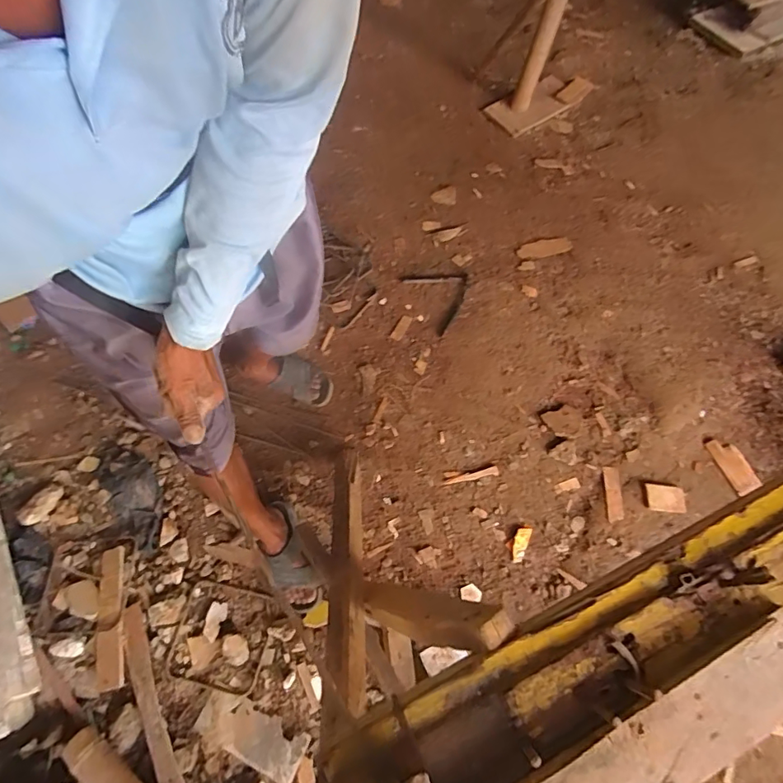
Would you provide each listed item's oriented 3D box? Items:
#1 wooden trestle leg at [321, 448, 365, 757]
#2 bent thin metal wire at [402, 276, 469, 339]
[{"bbox_3d":[-0.089,0.294,0.935,0.058,0.709,0.033,-8,112,-2],"label":"wooden trestle leg"},{"bbox_3d":[0.155,-0.291,1.435,0.162,0.024,0.223,-28,71,-9],"label":"bent thin metal wire"}]

